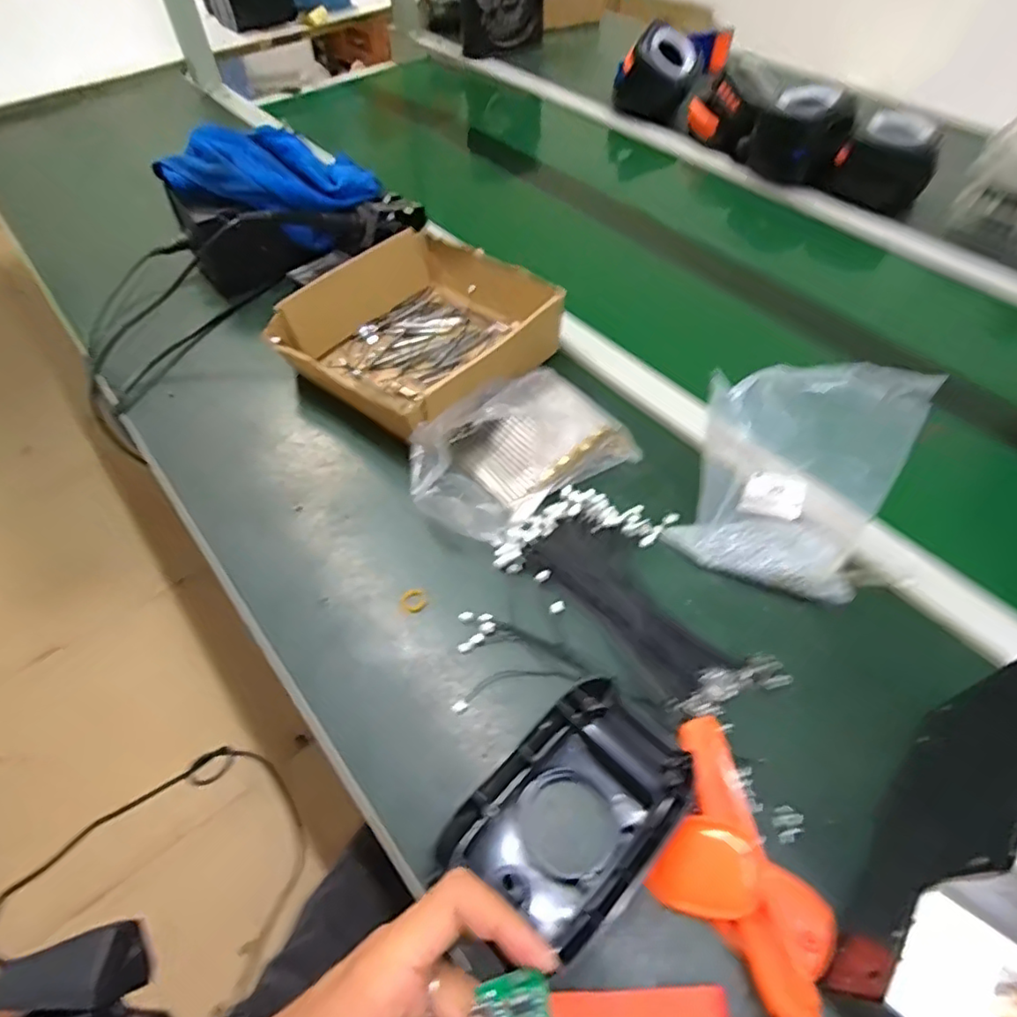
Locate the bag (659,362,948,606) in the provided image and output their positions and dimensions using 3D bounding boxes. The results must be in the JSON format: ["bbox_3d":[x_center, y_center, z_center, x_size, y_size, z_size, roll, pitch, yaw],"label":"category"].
[{"bbox_3d":[0.198,-0.019,0.433,0.132,0.141,0.089,15,56,14],"label":"bag"}]

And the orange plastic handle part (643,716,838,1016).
[{"bbox_3d":[0.121,0.200,0.345,0.079,0.033,0.142,-18,55,-13],"label":"orange plastic handle part"}]

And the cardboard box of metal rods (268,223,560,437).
[{"bbox_3d":[-0.088,-0.177,0.611,0.218,0.069,0.229,33,60,22],"label":"cardboard box of metal rods"}]

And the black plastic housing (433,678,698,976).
[{"bbox_3d":[0.039,0.181,0.362,0.098,0.041,0.155,35,62,25],"label":"black plastic housing"}]

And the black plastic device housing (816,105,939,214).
[{"bbox_3d":[0.501,-0.461,0.808,0.123,0.095,0.066,35,61,23],"label":"black plastic device housing"}]

